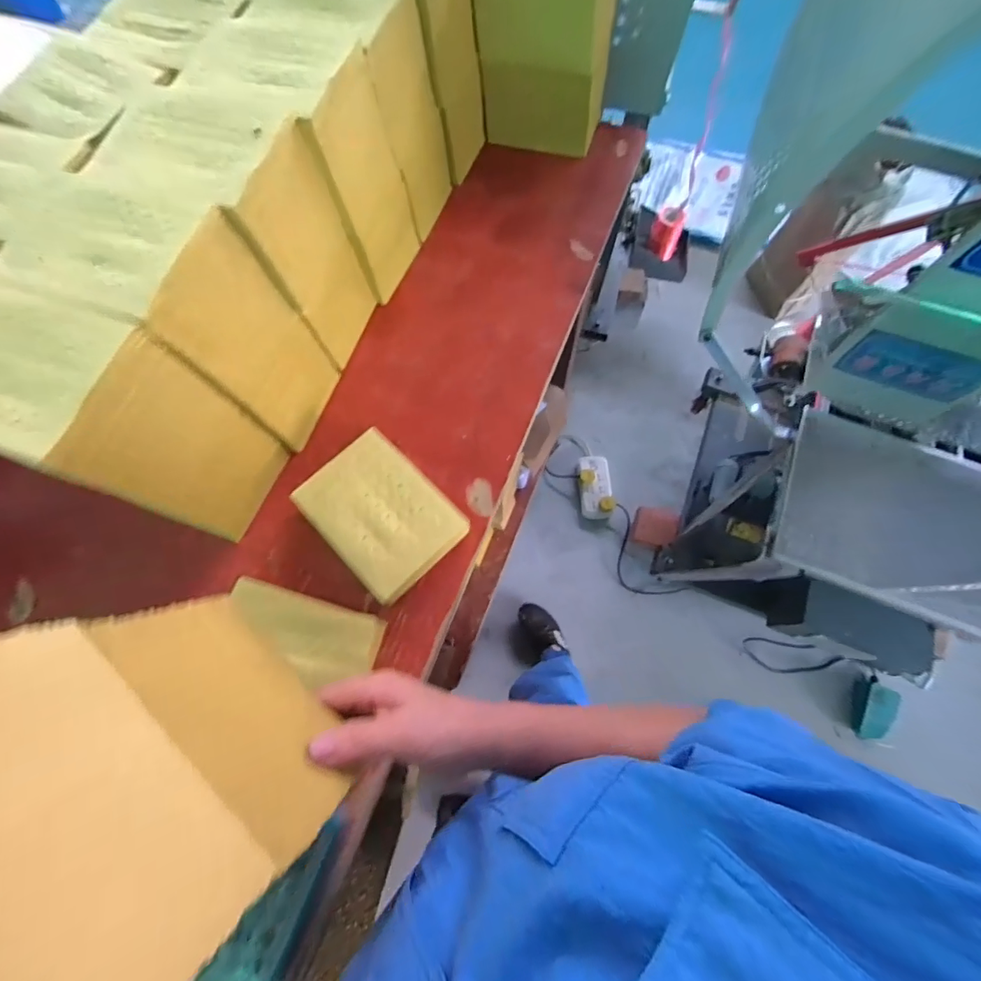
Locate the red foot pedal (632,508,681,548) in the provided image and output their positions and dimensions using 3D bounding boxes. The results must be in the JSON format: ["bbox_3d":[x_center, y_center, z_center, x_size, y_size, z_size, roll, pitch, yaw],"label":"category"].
[{"bbox_3d":[0.463,0.103,1.248,0.115,0.023,0.117,10,108,19],"label":"red foot pedal"}]

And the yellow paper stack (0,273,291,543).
[{"bbox_3d":[-0.346,-0.058,0.428,0.171,0.217,0.121,21,72,7],"label":"yellow paper stack"}]

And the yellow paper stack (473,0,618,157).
[{"bbox_3d":[0.077,-0.623,0.614,0.167,0.227,0.132,18,72,7],"label":"yellow paper stack"}]

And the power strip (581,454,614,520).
[{"bbox_3d":[0.344,-0.019,1.438,0.102,0.053,0.212,-3,71,0],"label":"power strip"}]

